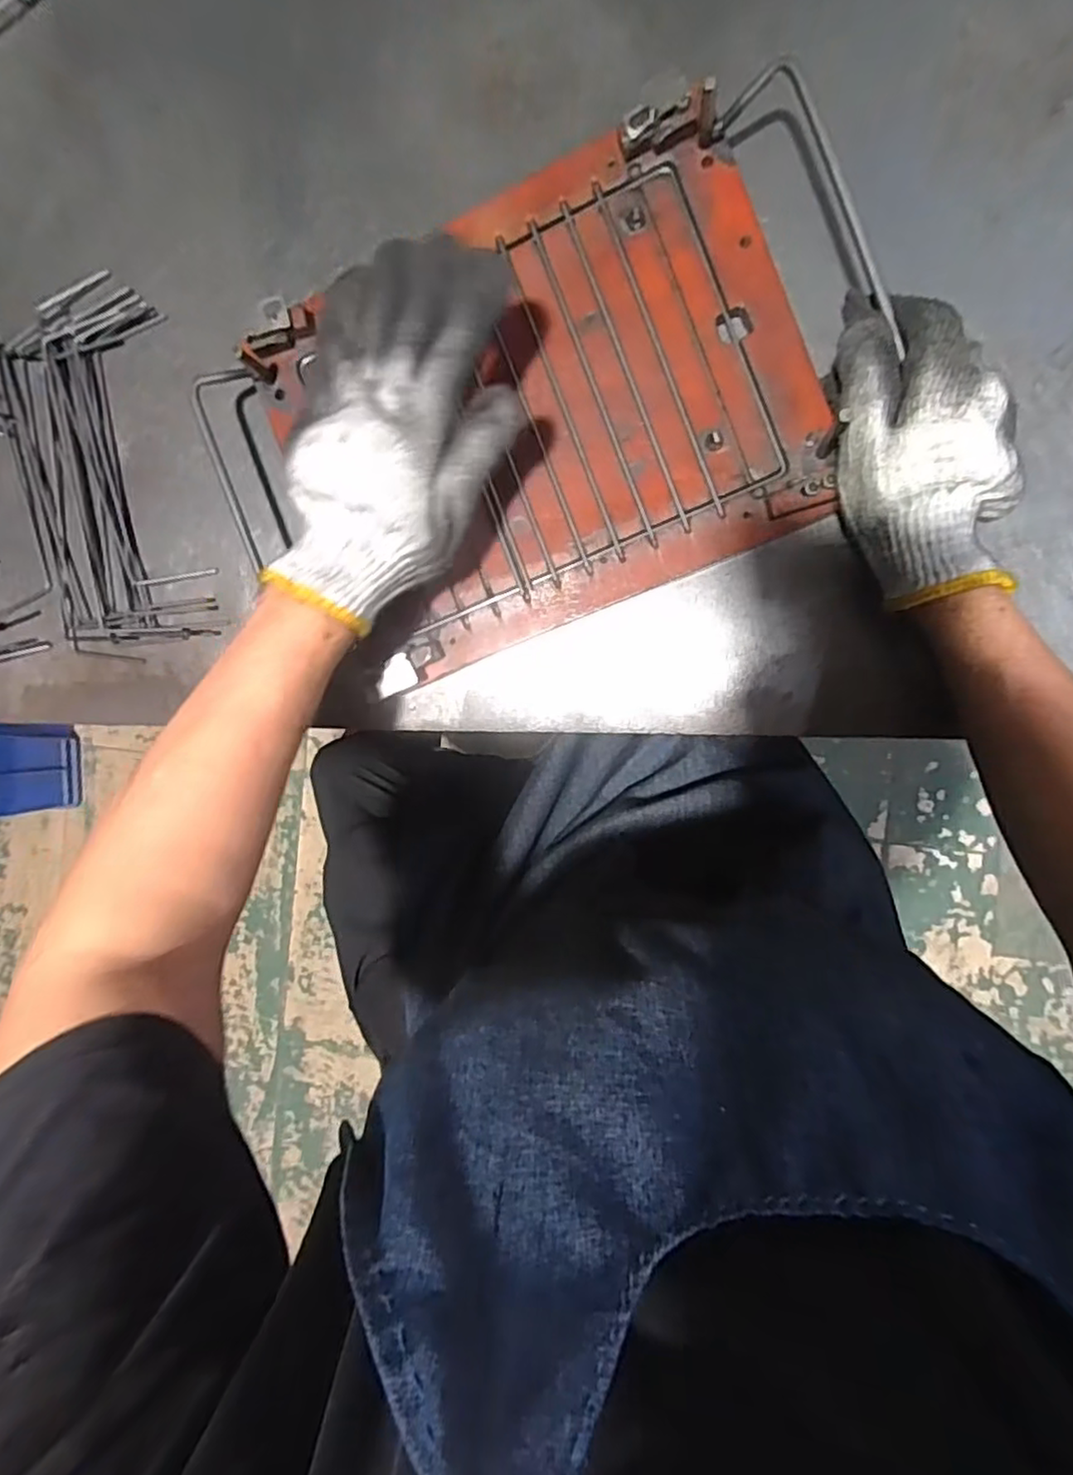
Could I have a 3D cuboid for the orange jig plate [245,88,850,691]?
[{"bbox_3d":[0.001,-0.188,0.379,0.290,0.023,0.229,-22,88,9],"label":"orange jig plate"}]

